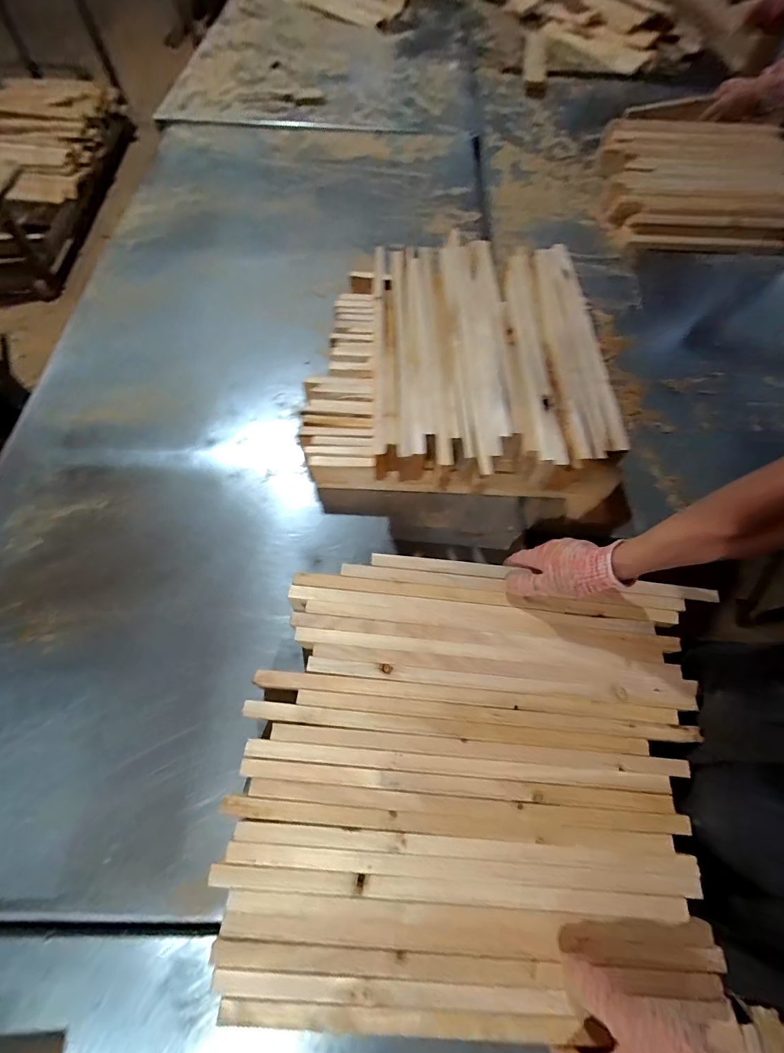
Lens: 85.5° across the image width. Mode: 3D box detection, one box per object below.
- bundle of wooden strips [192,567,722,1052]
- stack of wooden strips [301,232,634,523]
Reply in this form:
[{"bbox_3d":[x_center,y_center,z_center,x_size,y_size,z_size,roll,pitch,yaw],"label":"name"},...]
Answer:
[{"bbox_3d":[0.102,0.267,0.502,0.535,0.030,0.460,5,61,-1],"label":"bundle of wooden strips"},{"bbox_3d":[0.109,-0.283,0.763,0.474,0.148,0.509,4,61,-1],"label":"stack of wooden strips"}]

